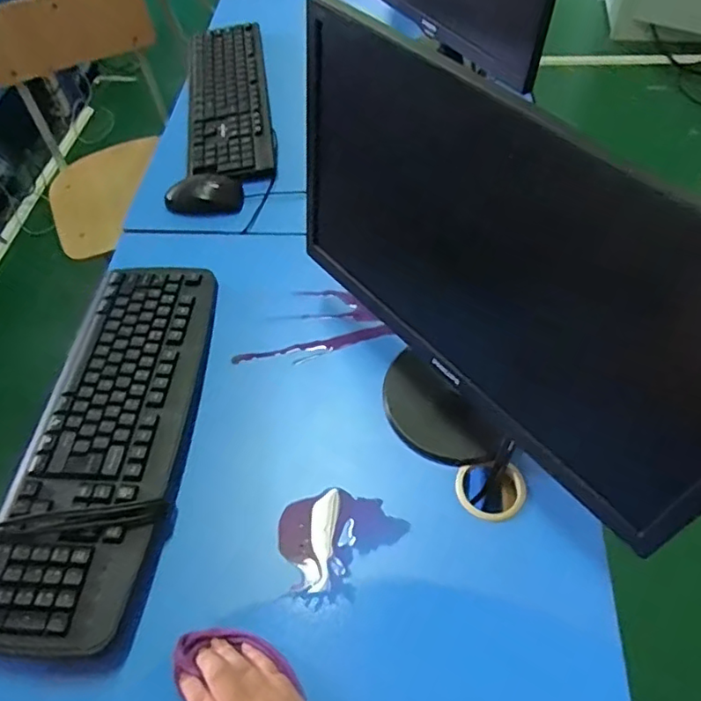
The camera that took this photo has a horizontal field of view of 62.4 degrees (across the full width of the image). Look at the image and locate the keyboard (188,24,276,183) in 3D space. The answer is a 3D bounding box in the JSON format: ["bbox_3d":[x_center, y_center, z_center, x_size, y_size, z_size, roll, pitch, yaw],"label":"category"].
[{"bbox_3d":[-0.204,-0.429,0.965,0.130,0.016,0.412,-9,55,-2],"label":"keyboard"}]

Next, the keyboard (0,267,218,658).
[{"bbox_3d":[-0.255,0.078,0.623,0.154,0.020,0.439,2,55,5],"label":"keyboard"}]

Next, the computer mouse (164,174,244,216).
[{"bbox_3d":[-0.212,-0.229,0.851,0.109,0.028,0.059,-1,55,4],"label":"computer mouse"}]

